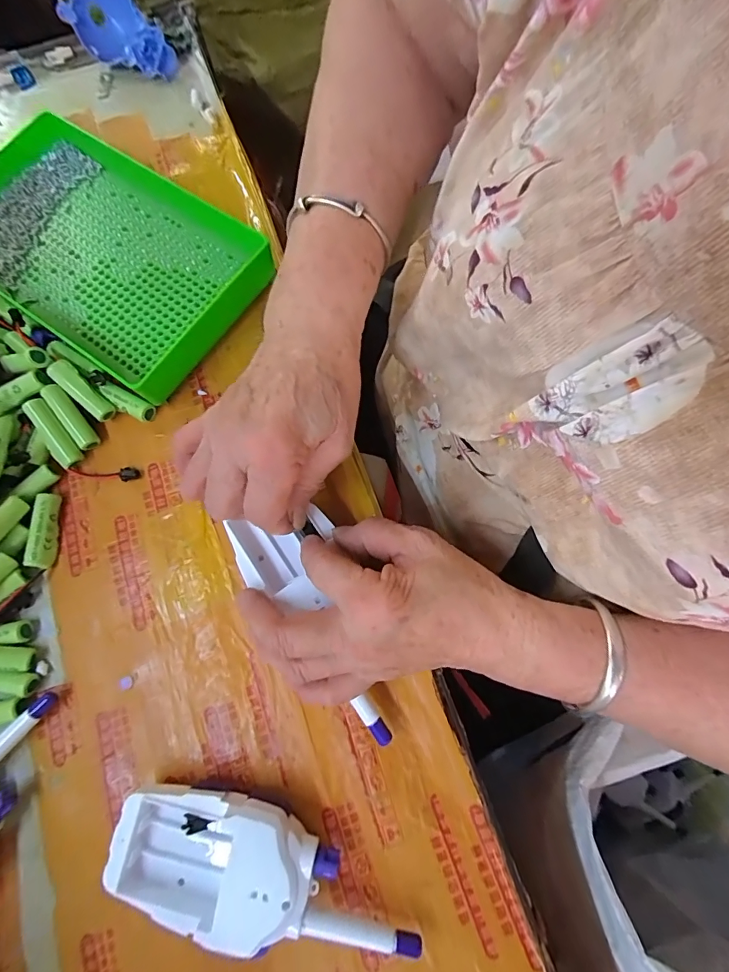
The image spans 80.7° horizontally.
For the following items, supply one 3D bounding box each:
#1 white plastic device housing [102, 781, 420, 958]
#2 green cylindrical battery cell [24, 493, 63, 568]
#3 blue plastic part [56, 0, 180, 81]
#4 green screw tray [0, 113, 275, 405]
[{"bbox_3d":[-0.056,0.205,0.234,0.160,0.036,0.058,6,75,5],"label":"white plastic device housing"},{"bbox_3d":[-0.221,0.030,0.296,0.011,0.016,0.050,-2,76,1],"label":"green cylindrical battery cell"},{"bbox_3d":[-0.228,-0.421,0.397,0.092,0.051,0.055,41,80,10],"label":"blue plastic part"},{"bbox_3d":[-0.206,-0.189,0.341,0.248,0.033,0.160,35,80,9],"label":"green screw tray"}]

